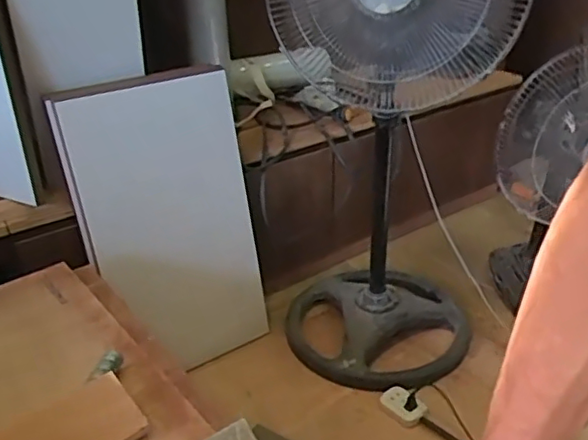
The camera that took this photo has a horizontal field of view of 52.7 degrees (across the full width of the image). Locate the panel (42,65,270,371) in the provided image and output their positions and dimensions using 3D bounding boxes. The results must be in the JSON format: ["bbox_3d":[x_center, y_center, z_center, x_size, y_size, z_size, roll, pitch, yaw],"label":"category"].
[{"bbox_3d":[-0.239,0.023,1.220,0.341,0.638,0.033,-23,31,-28],"label":"panel"}]

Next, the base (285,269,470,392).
[{"bbox_3d":[0.181,0.213,1.355,0.405,0.111,0.379,-2,28,1],"label":"base"}]

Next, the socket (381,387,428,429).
[{"bbox_3d":[0.212,0.362,1.159,0.058,0.025,0.087,-21,33,-30],"label":"socket"}]

